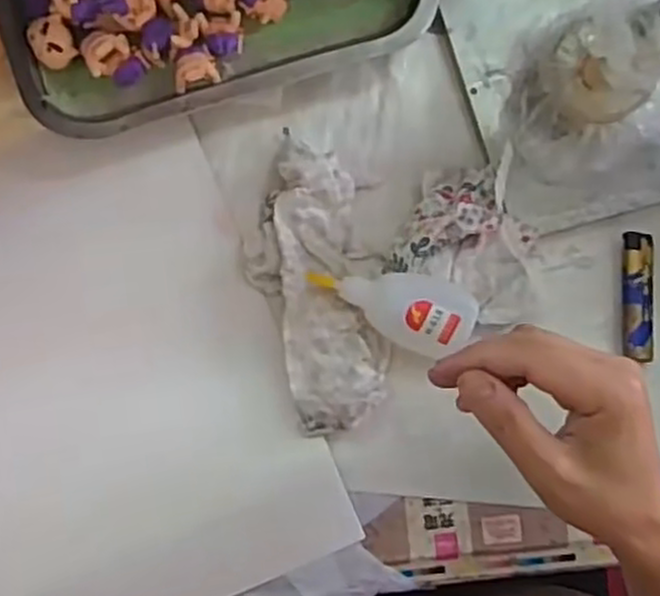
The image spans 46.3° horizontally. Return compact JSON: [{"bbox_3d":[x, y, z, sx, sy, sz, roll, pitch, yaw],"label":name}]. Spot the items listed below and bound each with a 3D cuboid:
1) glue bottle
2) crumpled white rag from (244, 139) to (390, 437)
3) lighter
[{"bbox_3d":[0.037,0.003,0.456,0.097,0.021,0.045,17,80,2],"label":"glue bottle"},{"bbox_3d":[-0.007,-0.008,0.464,0.072,0.031,0.170,-12,83,-7],"label":"crumpled white rag"},{"bbox_3d":[0.193,-0.001,0.486,0.018,0.018,0.080,4,81,-5],"label":"lighter"}]

